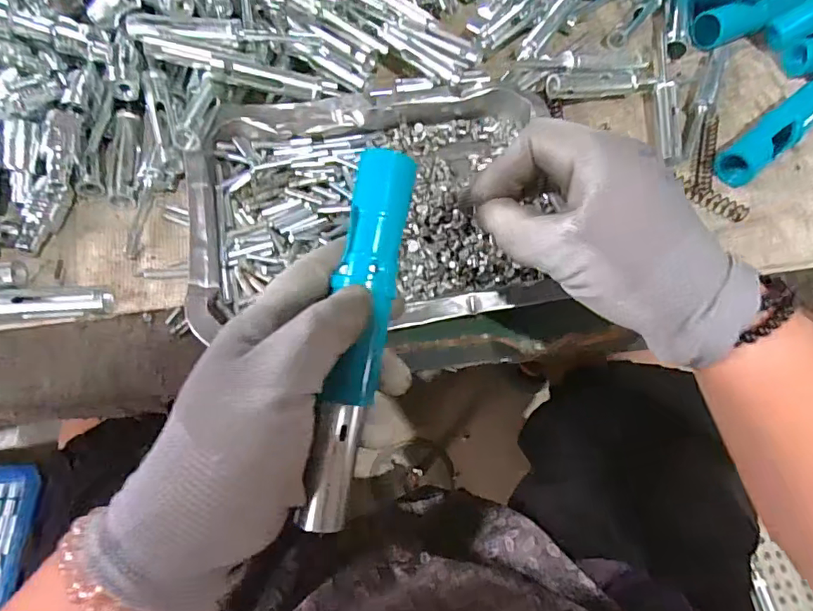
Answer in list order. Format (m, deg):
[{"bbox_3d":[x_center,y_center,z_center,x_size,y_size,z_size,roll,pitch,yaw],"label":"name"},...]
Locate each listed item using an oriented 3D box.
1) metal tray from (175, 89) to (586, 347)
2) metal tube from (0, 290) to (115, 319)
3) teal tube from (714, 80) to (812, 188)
[{"bbox_3d":[-0.021,-0.068,0.344,0.228,0.027,0.180,-4,66,-5],"label":"metal tray"},{"bbox_3d":[-0.245,-0.001,0.305,0.127,0.018,0.019,-4,66,-5],"label":"metal tube"},{"bbox_3d":[0.291,-0.138,0.402,0.130,0.023,0.029,-37,73,-18],"label":"teal tube"}]

